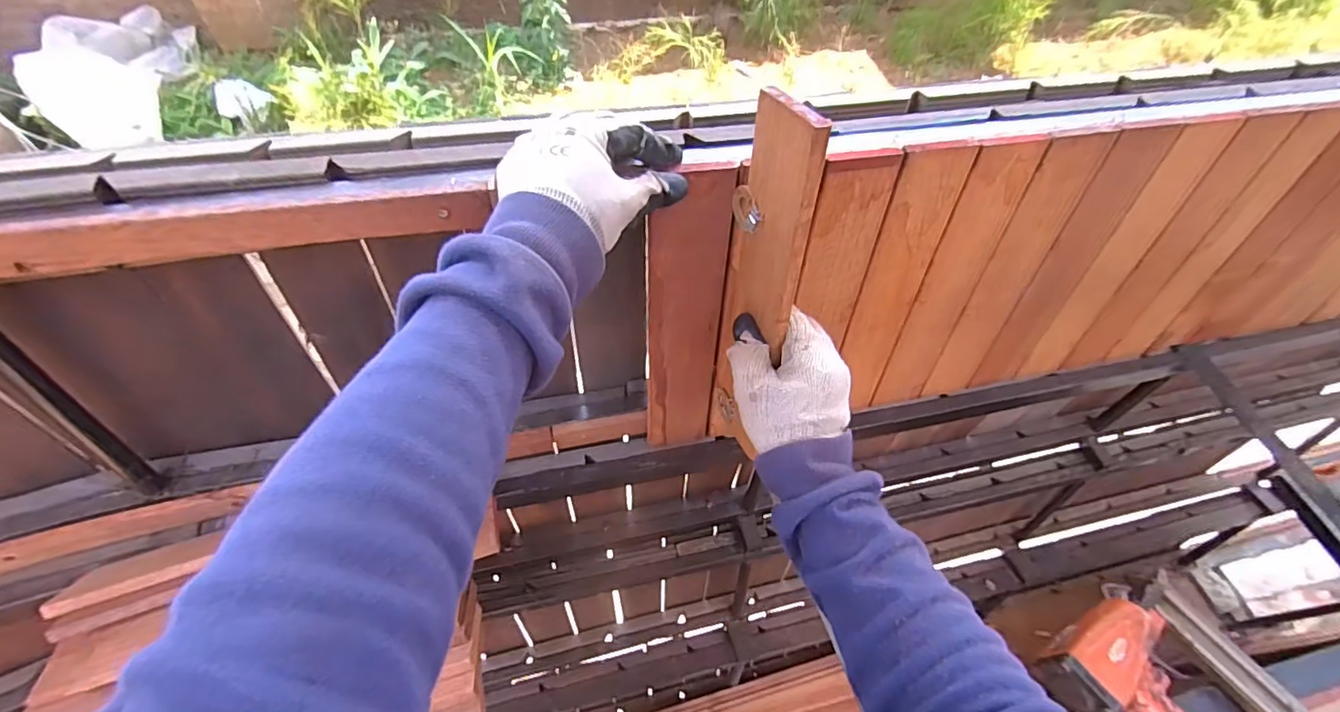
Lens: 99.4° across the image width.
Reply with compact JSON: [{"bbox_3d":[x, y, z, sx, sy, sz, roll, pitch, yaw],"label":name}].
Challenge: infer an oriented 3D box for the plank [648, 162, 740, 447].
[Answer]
[{"bbox_3d":[0.014,-0.020,0.531,0.070,0.327,0.011,-9,46,-13],"label":"plank"}]

